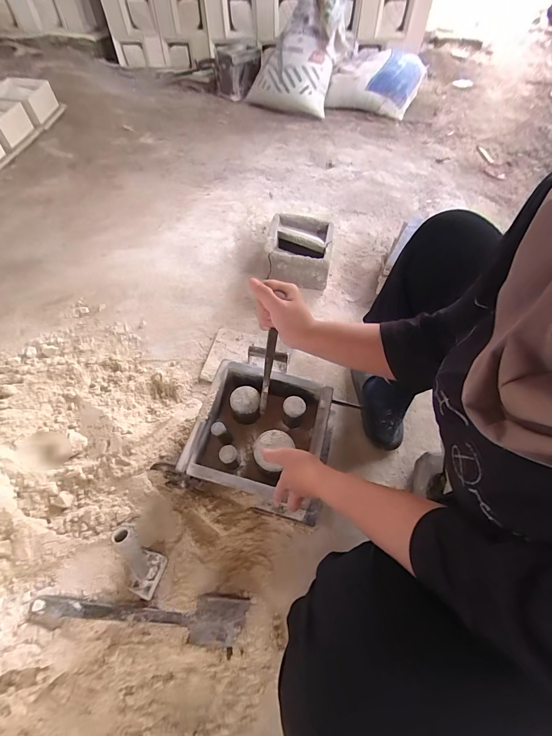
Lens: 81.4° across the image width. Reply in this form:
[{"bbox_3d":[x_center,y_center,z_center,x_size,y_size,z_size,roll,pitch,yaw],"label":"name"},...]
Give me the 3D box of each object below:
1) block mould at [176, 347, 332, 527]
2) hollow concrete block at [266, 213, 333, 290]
[{"bbox_3d":[-0.029,0.133,0.640,0.235,0.103,0.235,15,59,7],"label":"block mould"},{"bbox_3d":[0.067,-0.356,0.985,0.190,0.104,0.214,6,58,1],"label":"hollow concrete block"}]

